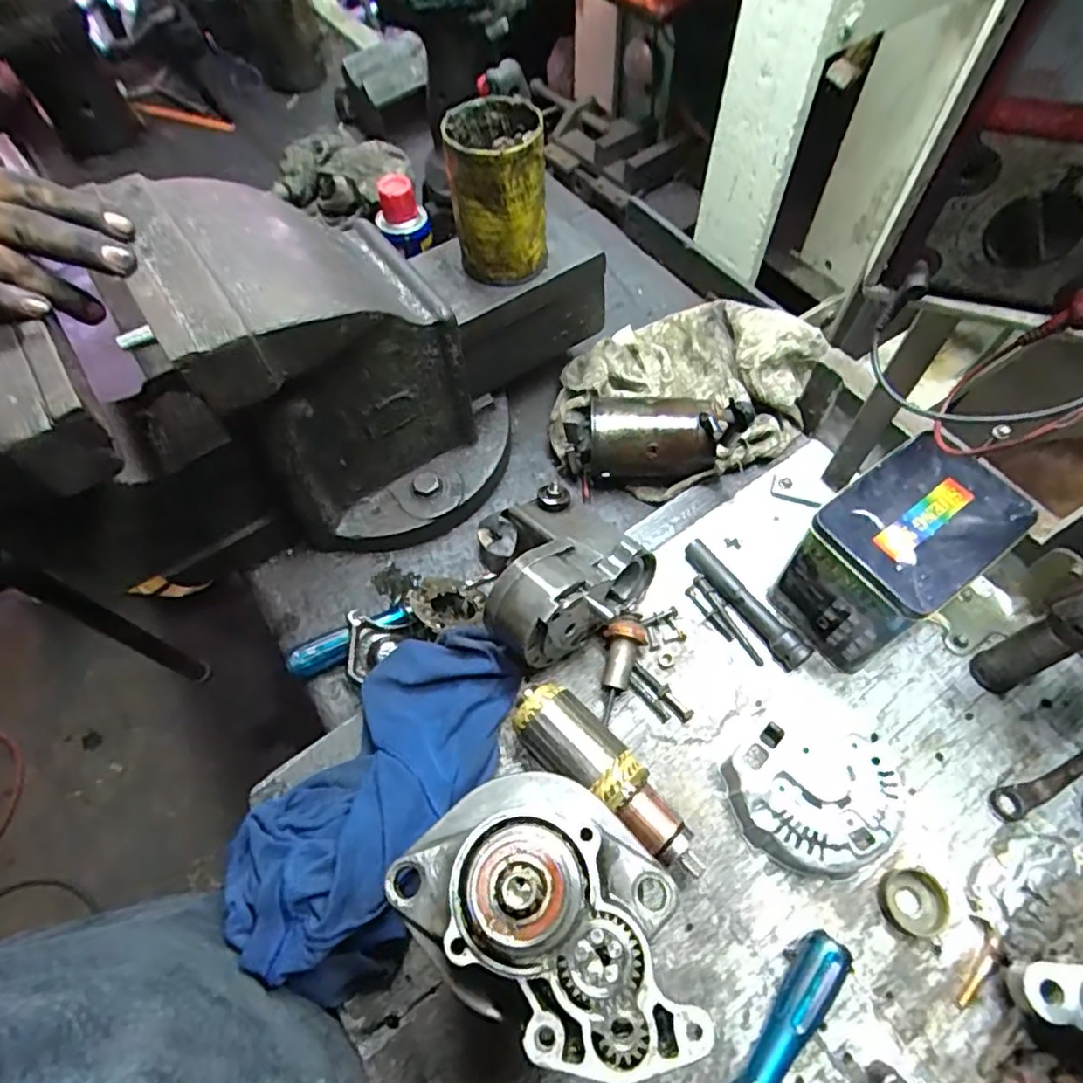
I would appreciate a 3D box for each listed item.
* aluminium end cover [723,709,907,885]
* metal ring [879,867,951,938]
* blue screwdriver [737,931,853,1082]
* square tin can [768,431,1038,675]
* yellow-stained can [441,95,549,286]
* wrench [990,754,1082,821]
[{"bbox_3d":[0.188,0.170,0.433,0.106,0.035,0.103,-26,64,-11],"label":"aluminium end cover"},{"bbox_3d":[0.244,0.235,0.409,0.039,0.011,0.038,-1,62,2],"label":"metal ring"},{"bbox_3d":[0.123,0.318,0.360,0.025,0.024,0.191,35,69,18],"label":"blue screwdriver"},{"bbox_3d":[0.253,0.013,0.462,0.125,0.126,0.093,-33,66,-15],"label":"square tin can"},{"bbox_3d":[-0.034,-0.280,0.507,0.074,0.111,0.080,-1,62,2],"label":"yellow-stained can"},{"bbox_3d":[0.365,0.167,0.440,0.106,0.012,0.020,-19,63,-8],"label":"wrench"}]

